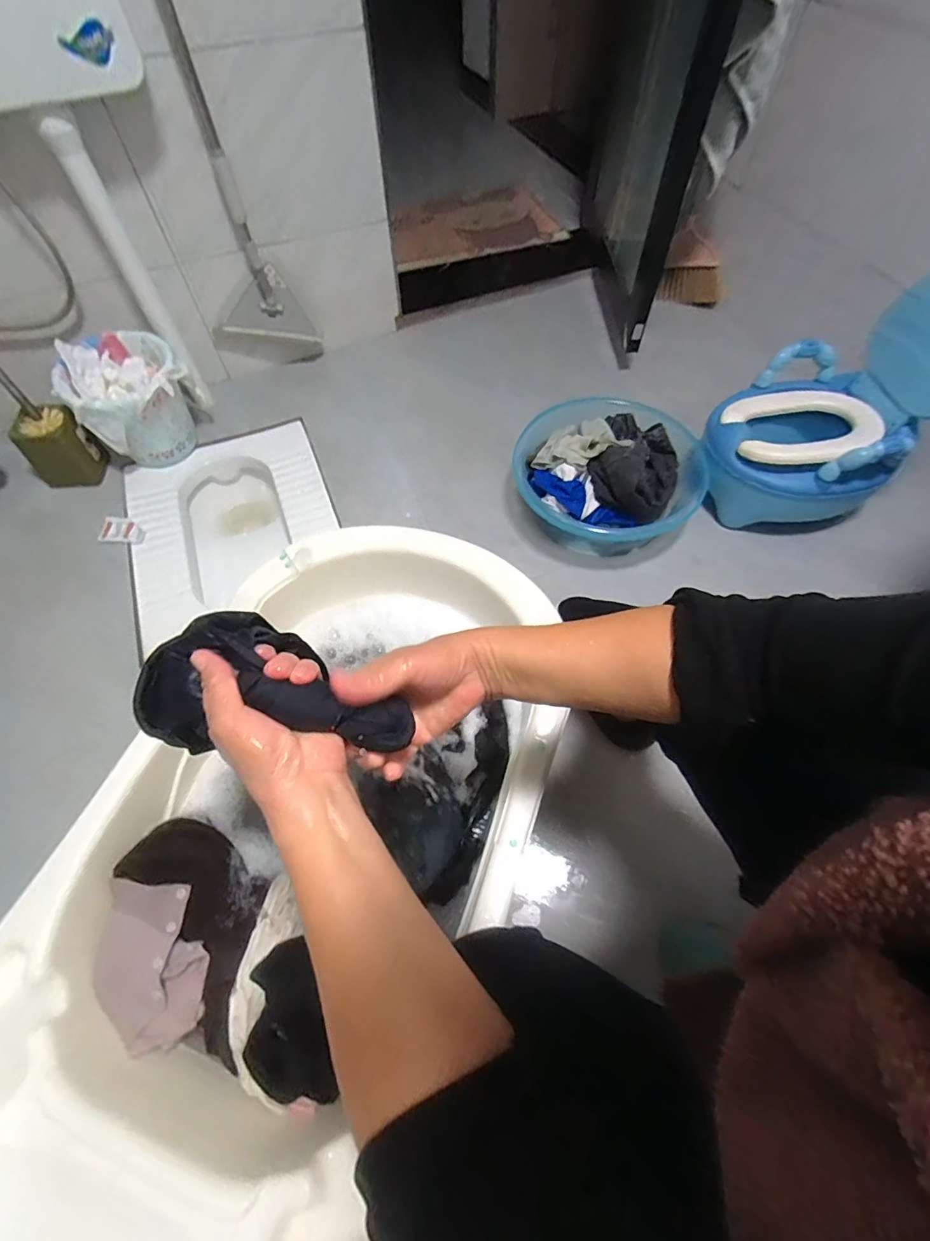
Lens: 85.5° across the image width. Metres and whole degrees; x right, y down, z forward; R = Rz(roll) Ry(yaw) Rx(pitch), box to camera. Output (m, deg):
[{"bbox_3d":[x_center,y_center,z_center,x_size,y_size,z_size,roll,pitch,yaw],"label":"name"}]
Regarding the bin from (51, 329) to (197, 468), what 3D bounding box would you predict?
[{"bbox_3d":[-0.729,-0.485,1.134,0.243,0.218,0.227,-24,63,-13],"label":"bin"}]

